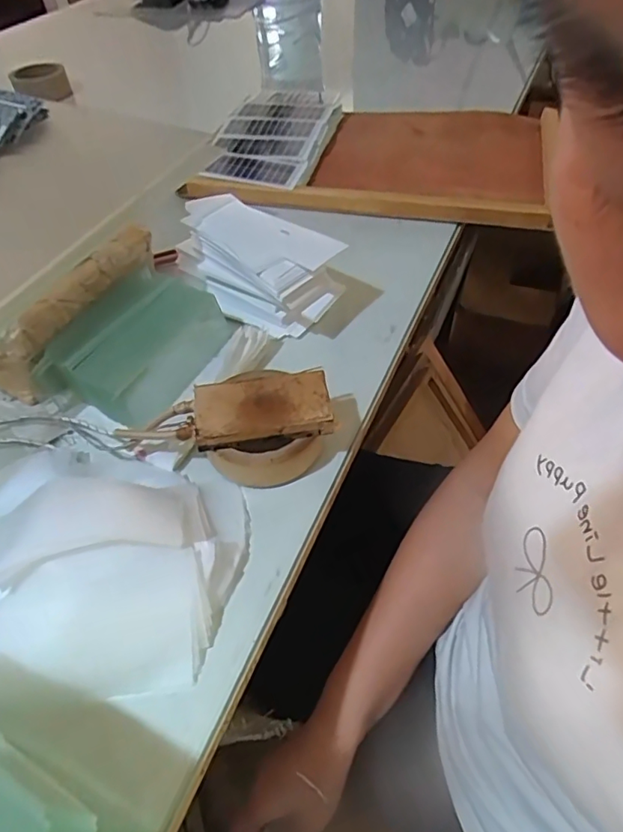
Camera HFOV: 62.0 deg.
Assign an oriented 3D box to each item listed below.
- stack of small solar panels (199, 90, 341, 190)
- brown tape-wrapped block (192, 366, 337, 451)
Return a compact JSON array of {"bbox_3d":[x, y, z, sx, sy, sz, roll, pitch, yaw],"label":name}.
[{"bbox_3d":[-0.051,-0.388,0.714,0.141,0.032,0.225,12,52,12],"label":"stack of small solar panels"},{"bbox_3d":[-0.036,-0.004,0.385,0.098,0.018,0.056,-10,51,-6],"label":"brown tape-wrapped block"}]

